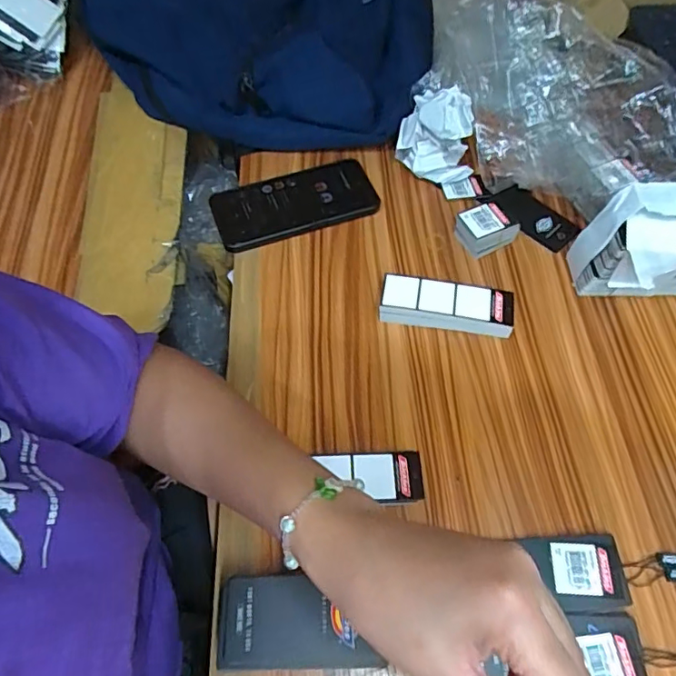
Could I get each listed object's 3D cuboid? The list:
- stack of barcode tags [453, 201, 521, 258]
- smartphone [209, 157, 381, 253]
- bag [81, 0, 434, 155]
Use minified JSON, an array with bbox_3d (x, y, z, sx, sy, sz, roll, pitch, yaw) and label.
[{"bbox_3d":[0.149,-0.110,0.526,0.053,0.037,0.043,-23,64,-14],"label":"stack of barcode tags"},{"bbox_3d":[-0.046,-0.143,0.551,0.168,0.017,0.077,-18,62,-11],"label":"smartphone"},{"bbox_3d":[-0.095,-0.370,0.616,0.395,0.113,0.291,1,60,-1],"label":"bag"}]

